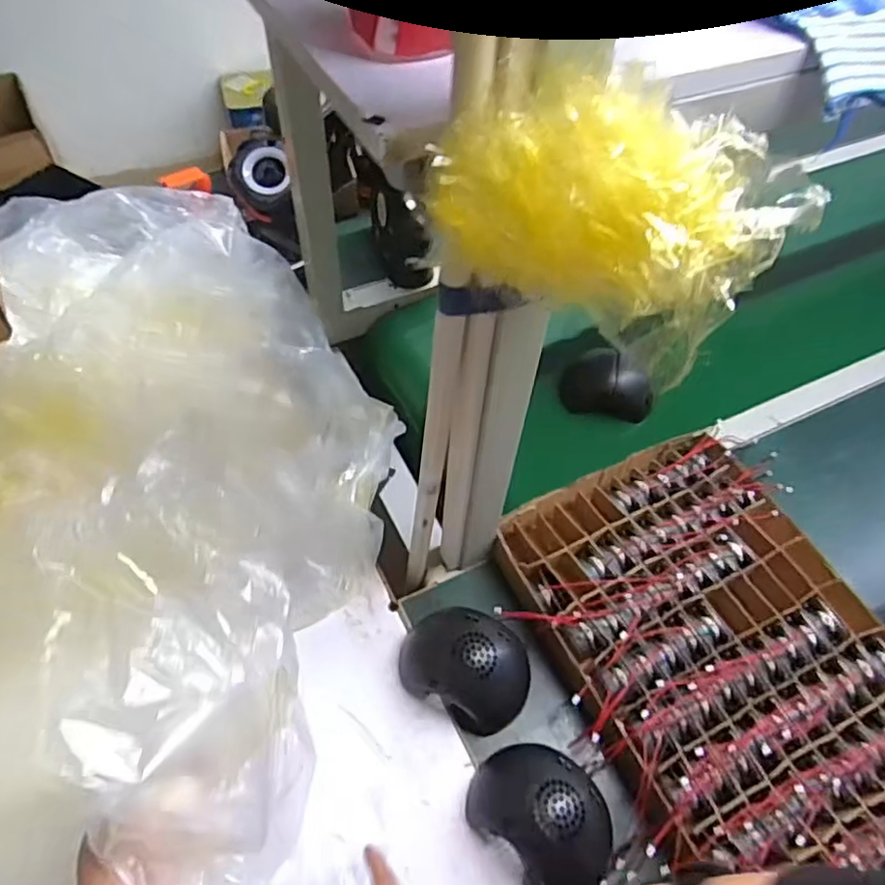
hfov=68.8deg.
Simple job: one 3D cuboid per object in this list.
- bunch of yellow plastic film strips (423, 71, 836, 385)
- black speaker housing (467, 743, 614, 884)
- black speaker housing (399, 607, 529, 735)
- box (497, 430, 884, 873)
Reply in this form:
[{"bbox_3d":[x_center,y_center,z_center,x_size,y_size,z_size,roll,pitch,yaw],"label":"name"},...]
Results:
[{"bbox_3d":[0.070,-0.107,0.296,0.157,0.096,0.079,29,59,16],"label":"bunch of yellow plastic film strips"},{"bbox_3d":[0.092,0.325,0.562,0.097,0.058,0.135,-38,65,-26],"label":"black speaker housing"},{"bbox_3d":[0.025,0.218,0.646,0.128,0.066,0.098,27,58,15],"label":"black speaker housing"},{"bbox_3d":[0.298,0.212,0.676,0.345,0.053,0.454,-22,59,-17],"label":"box"}]

